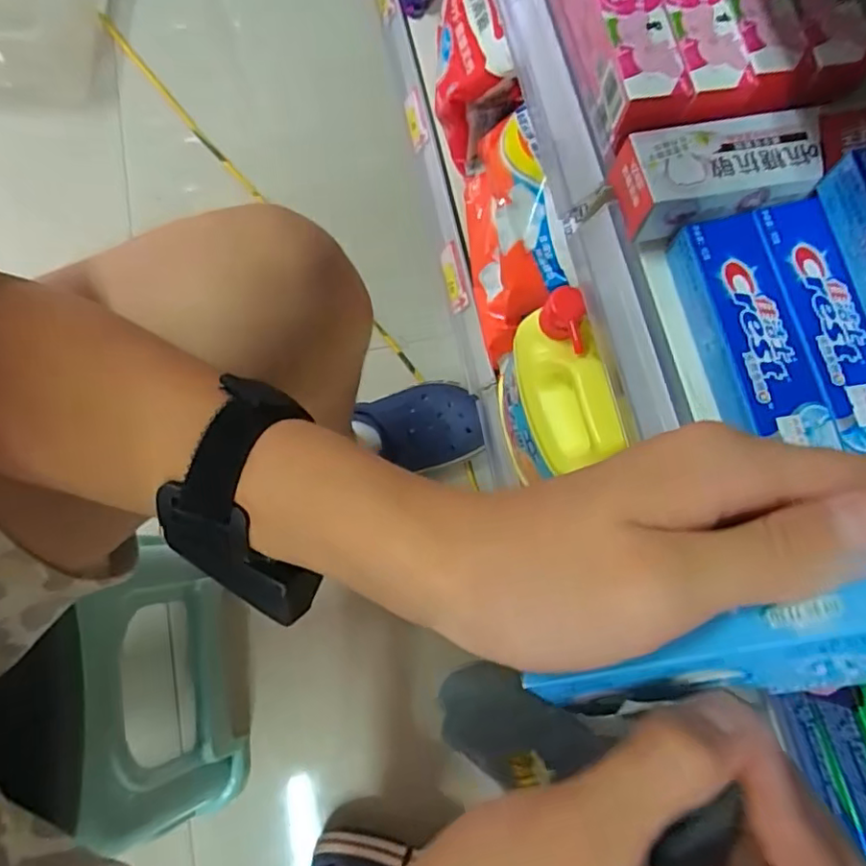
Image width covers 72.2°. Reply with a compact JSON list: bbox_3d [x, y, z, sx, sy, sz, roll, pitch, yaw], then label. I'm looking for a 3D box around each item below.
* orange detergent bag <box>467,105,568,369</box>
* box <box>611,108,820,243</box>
[{"bbox_3d":[0.079,-0.218,0.639,0.069,0.118,0.239,-9,75,-2],"label":"orange detergent bag"},{"bbox_3d":[0.163,-0.147,0.340,0.109,0.030,0.051,-11,75,-2],"label":"box"}]

